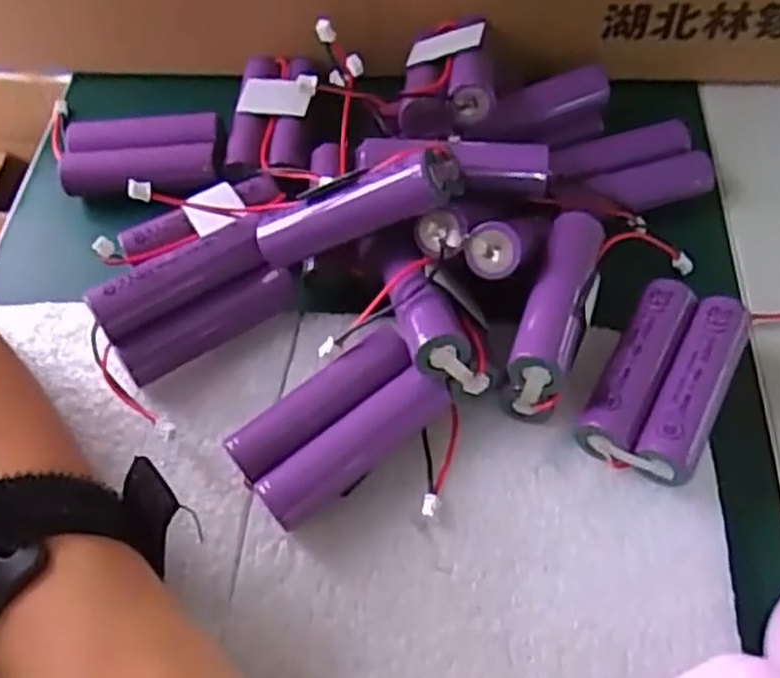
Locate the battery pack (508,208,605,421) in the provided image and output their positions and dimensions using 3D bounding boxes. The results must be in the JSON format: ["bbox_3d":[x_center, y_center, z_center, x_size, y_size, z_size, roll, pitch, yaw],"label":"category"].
[{"bbox_3d":[0.056,-0.009,0.255,0.018,0.031,0.067,14,58,14],"label":"battery pack"}]

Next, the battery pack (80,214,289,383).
[{"bbox_3d":[-0.069,-0.014,0.272,0.062,0.037,0.019,-32,28,-19],"label":"battery pack"}]

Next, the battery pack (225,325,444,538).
[{"bbox_3d":[-0.016,0.029,0.246,0.064,0.022,0.032,-33,59,-16],"label":"battery pack"}]

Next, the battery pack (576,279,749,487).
[{"bbox_3d":[0.089,0.013,0.251,0.034,0.022,0.067,24,61,19],"label":"battery pack"}]

